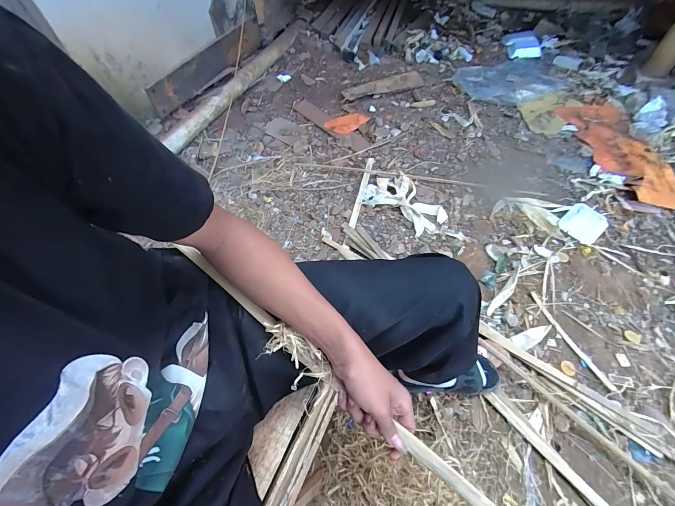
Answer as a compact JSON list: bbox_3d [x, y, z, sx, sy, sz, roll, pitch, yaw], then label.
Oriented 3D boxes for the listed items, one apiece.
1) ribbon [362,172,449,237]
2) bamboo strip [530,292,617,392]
[{"bbox_3d":[0.263,-0.201,1.167,0.322,0.044,0.214,34,65,23],"label":"ribbon"},{"bbox_3d":[0.656,0.241,0.868,0.026,0.012,0.297,-19,58,-9],"label":"bamboo strip"}]

